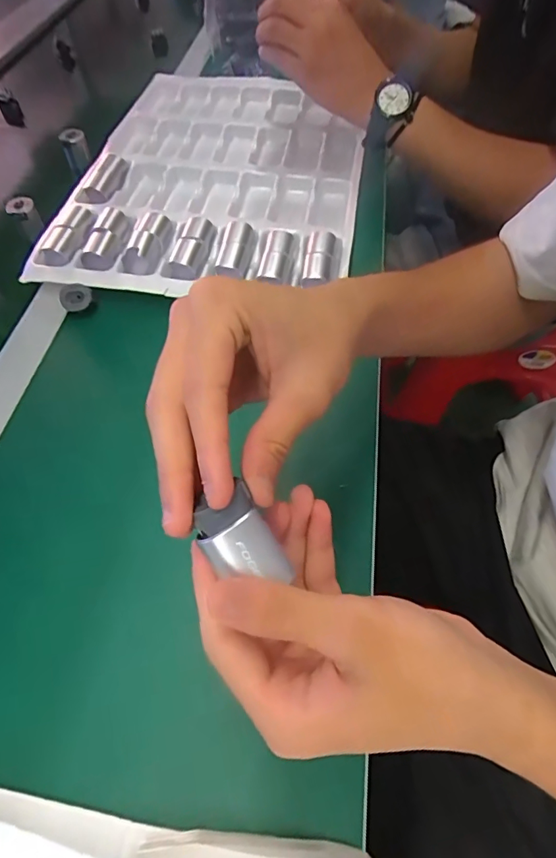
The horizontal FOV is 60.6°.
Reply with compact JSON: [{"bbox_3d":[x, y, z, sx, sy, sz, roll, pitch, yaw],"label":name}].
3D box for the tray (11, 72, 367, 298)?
[{"bbox_3d":[-0.071,-0.325,0.596,0.339,0.037,0.466,3,57,2],"label":"tray"}]

